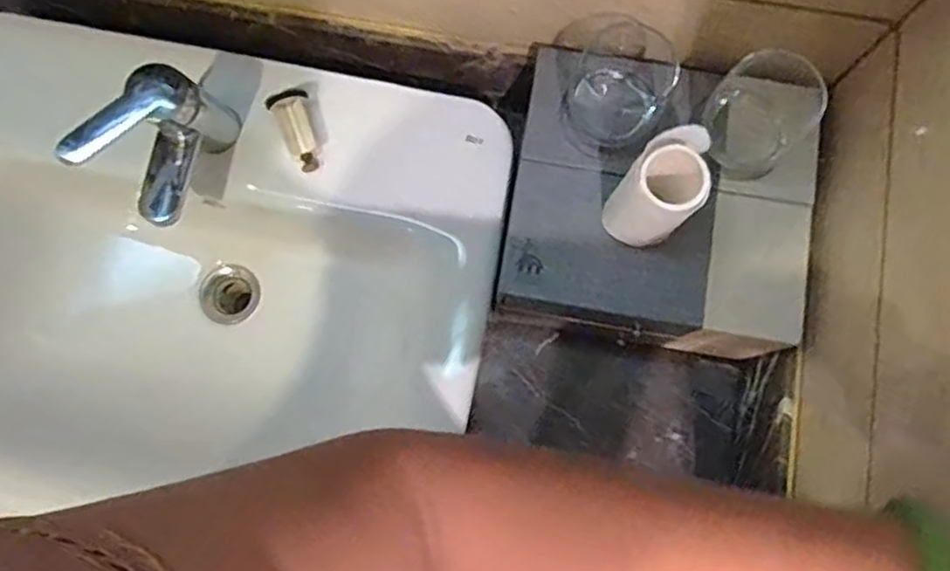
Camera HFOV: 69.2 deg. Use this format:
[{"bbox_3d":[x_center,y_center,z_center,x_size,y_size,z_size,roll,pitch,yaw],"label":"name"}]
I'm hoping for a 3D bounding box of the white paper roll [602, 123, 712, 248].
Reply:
[{"bbox_3d":[0.145,-0.073,0.535,0.056,0.092,0.080,39,82,7],"label":"white paper roll"}]

